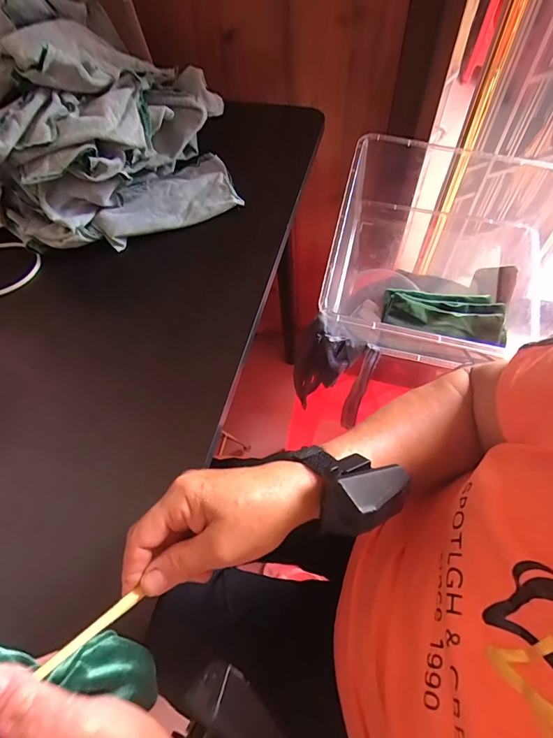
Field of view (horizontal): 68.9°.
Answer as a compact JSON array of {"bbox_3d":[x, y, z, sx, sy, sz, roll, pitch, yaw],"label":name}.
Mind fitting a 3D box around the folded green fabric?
[{"bbox_3d":[0.256,-0.091,0.611,0.173,0.036,0.087,10,62,9],"label":"folded green fabric"}]

